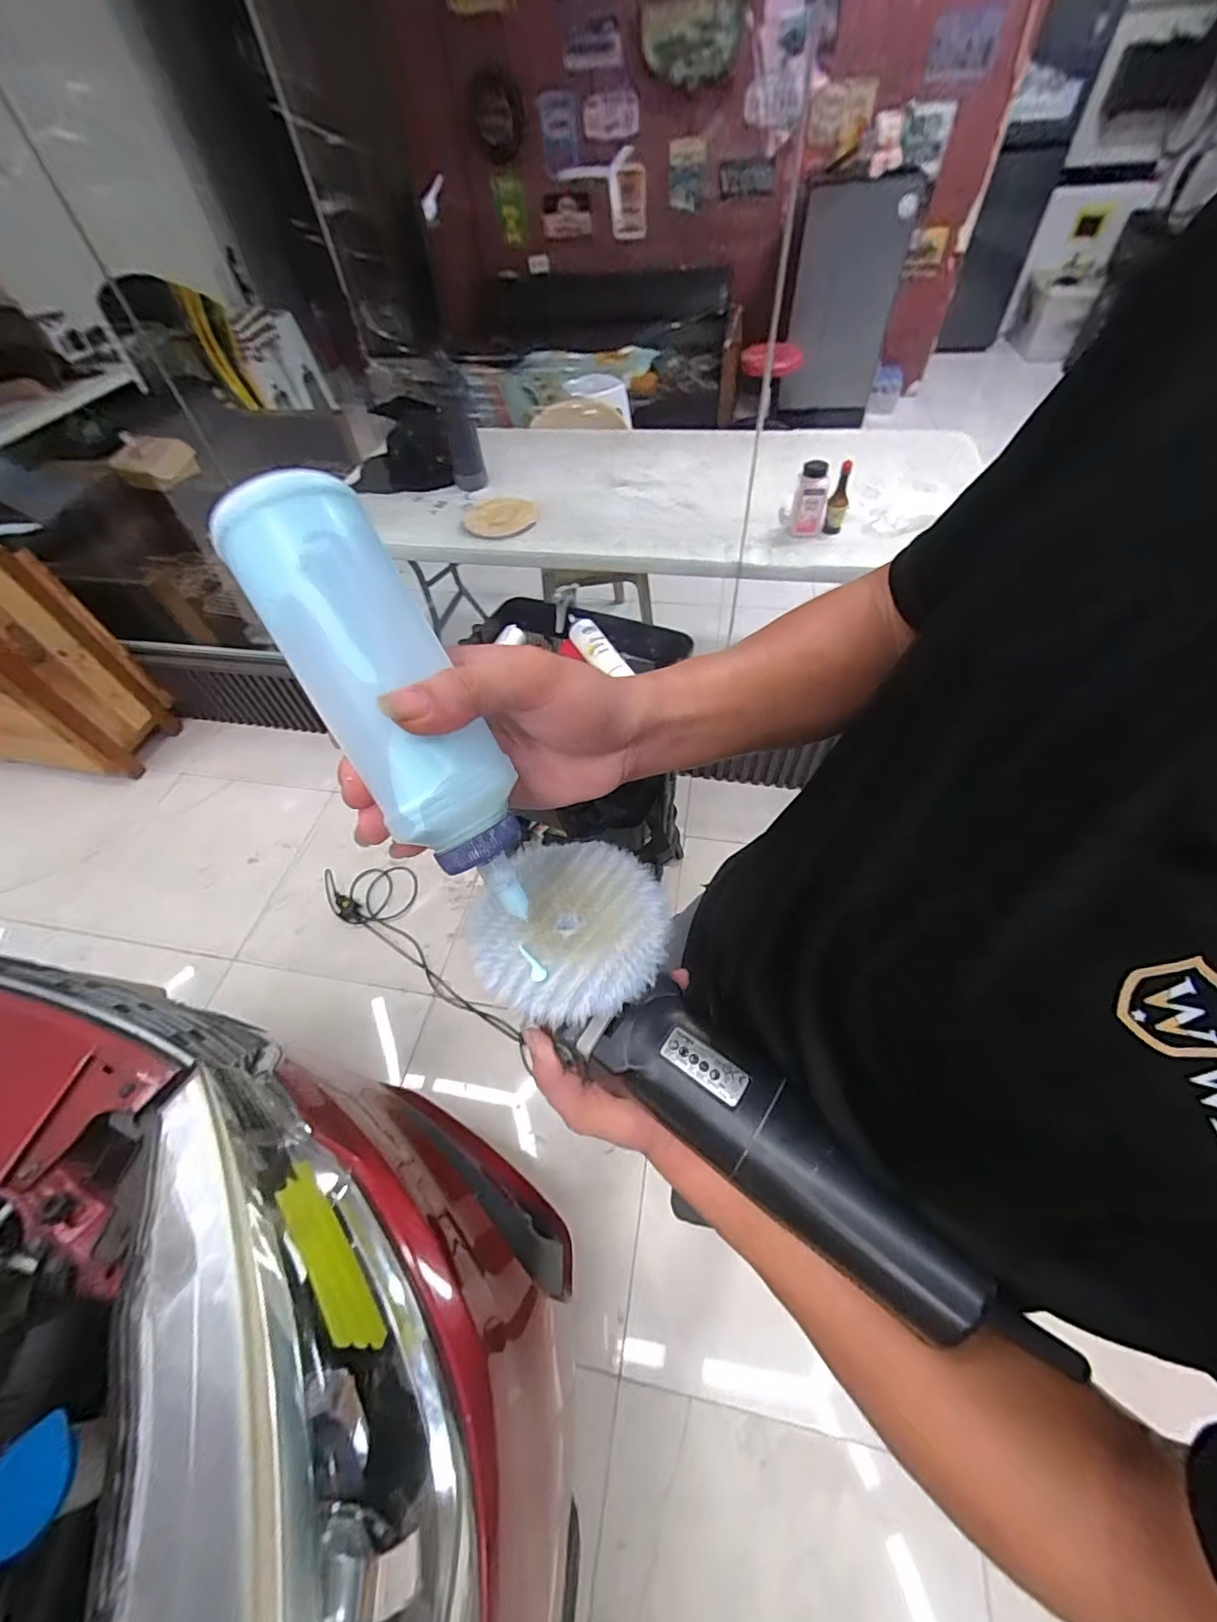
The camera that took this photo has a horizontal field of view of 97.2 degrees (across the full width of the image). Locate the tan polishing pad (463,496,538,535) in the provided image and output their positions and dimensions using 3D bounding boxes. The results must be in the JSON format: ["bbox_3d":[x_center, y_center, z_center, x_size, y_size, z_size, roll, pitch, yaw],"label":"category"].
[{"bbox_3d":[-0.285,-0.799,1.444,0.189,0.015,0.208,-6,54,-1],"label":"tan polishing pad"}]

